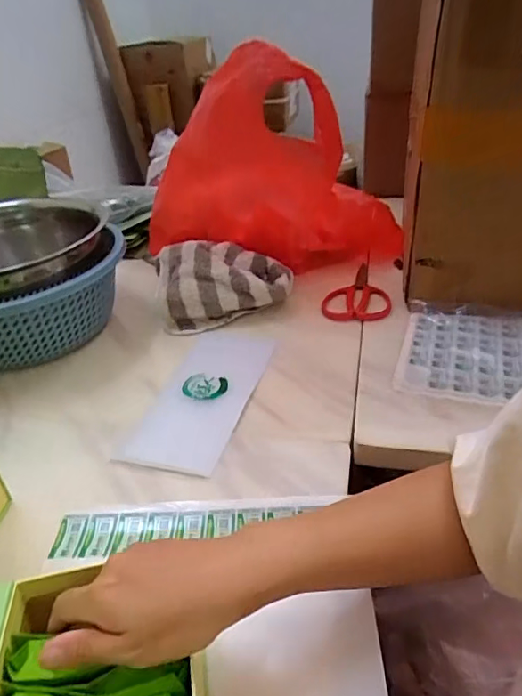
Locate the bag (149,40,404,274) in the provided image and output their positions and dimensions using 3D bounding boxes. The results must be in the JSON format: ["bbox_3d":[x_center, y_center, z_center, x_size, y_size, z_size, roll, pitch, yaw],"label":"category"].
[{"bbox_3d":[0.002,-0.265,0.780,0.419,0.325,0.165,0,34,9],"label":"bag"}]

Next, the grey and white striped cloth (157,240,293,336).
[{"bbox_3d":[-0.051,-0.099,0.759,0.199,0.086,0.120,-10,34,-7],"label":"grey and white striped cloth"}]

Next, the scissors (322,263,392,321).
[{"bbox_3d":[0.151,-0.085,0.802,0.098,0.020,0.178,2,31,13],"label":"scissors"}]

